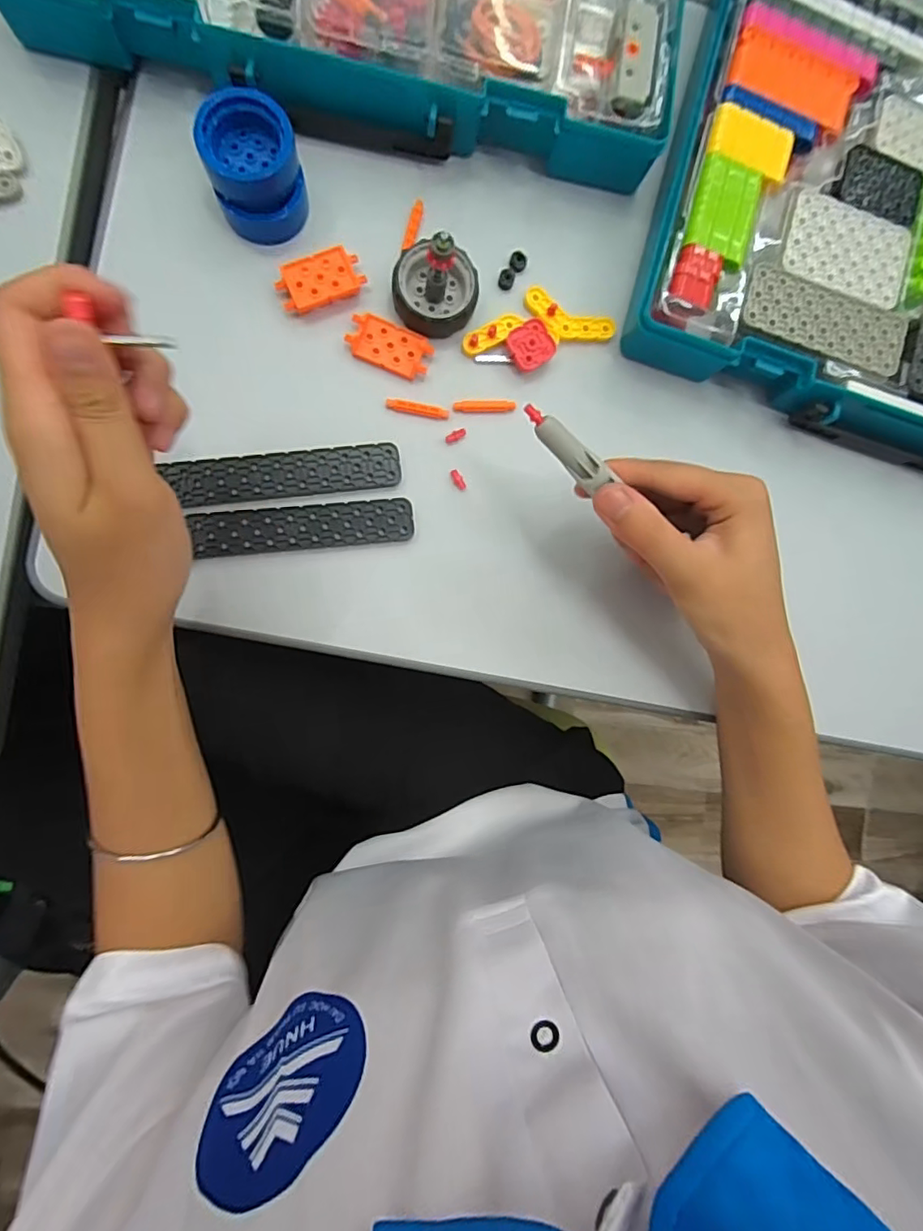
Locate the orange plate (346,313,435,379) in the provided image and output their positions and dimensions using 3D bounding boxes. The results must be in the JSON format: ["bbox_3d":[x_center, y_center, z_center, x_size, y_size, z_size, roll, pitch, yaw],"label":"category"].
[{"bbox_3d":[-0.042,-0.158,0.326,0.047,0.004,0.026,21,89,-7],"label":"orange plate"}]

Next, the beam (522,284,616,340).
[{"bbox_3d":[0.065,-0.181,0.338,0.058,0.004,0.021,22,89,-7],"label":"beam"}]

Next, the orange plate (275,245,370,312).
[{"bbox_3d":[-0.081,-0.192,0.320,0.048,0.013,0.025,-23,94,-6],"label":"orange plate"}]

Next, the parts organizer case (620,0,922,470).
[{"bbox_3d":[0.297,-0.237,0.347,0.359,0.040,0.272,17,89,-7],"label":"parts organizer case"}]

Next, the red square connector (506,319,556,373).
[{"bbox_3d":[0.041,-0.162,0.333,0.027,0.009,0.026,-32,95,-5],"label":"red square connector"}]

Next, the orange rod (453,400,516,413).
[{"bbox_3d":[0.014,-0.126,0.333,0.037,0.004,0.007,-2,91,-7],"label":"orange rod"}]

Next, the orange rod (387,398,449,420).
[{"bbox_3d":[-0.026,-0.123,0.328,0.037,0.004,0.007,8,90,-7],"label":"orange rod"}]

